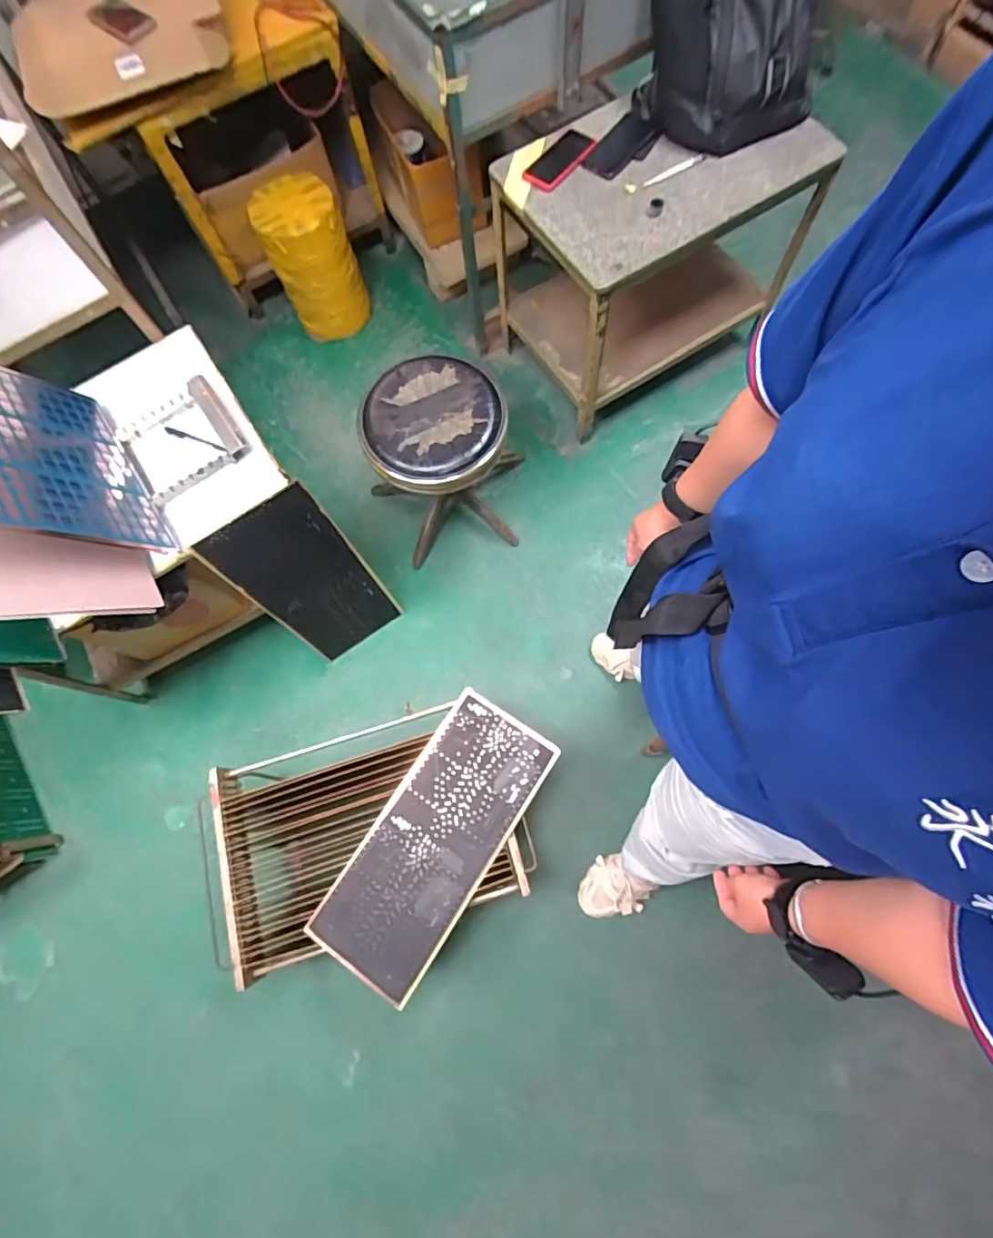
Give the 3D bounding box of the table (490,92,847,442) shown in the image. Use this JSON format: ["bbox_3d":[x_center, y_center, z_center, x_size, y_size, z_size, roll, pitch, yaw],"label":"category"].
[{"bbox_3d":[0.358,-0.891,1.337,0.619,0.479,0.424,-32,74,-7],"label":"table"}]

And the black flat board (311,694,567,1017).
[{"bbox_3d":[-0.117,0.416,1.050,0.235,0.023,0.532,33,77,11],"label":"black flat board"}]

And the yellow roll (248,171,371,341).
[{"bbox_3d":[-0.511,-1.005,1.532,0.218,0.366,0.199,-1,74,3],"label":"yellow roll"}]

